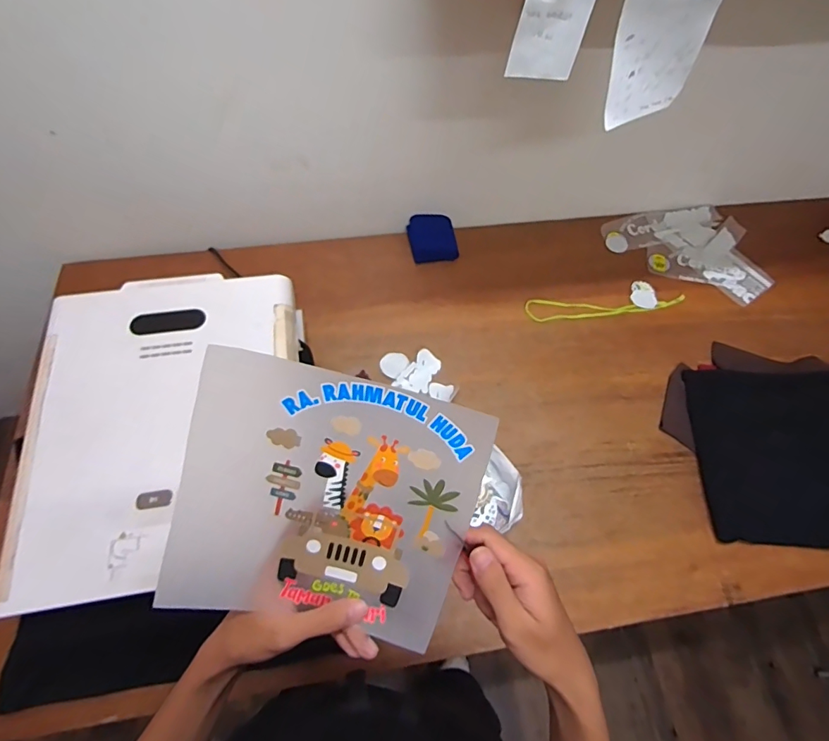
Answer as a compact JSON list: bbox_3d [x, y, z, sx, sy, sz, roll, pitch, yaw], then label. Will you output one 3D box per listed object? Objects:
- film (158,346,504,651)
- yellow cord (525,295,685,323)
[{"bbox_3d":[-0.063,0.097,0.338,0.204,0.025,0.187,15,102,-4],"label":"film"},{"bbox_3d":[0.443,-0.143,1.076,0.375,0.008,0.062,-2,56,-3],"label":"yellow cord"}]

